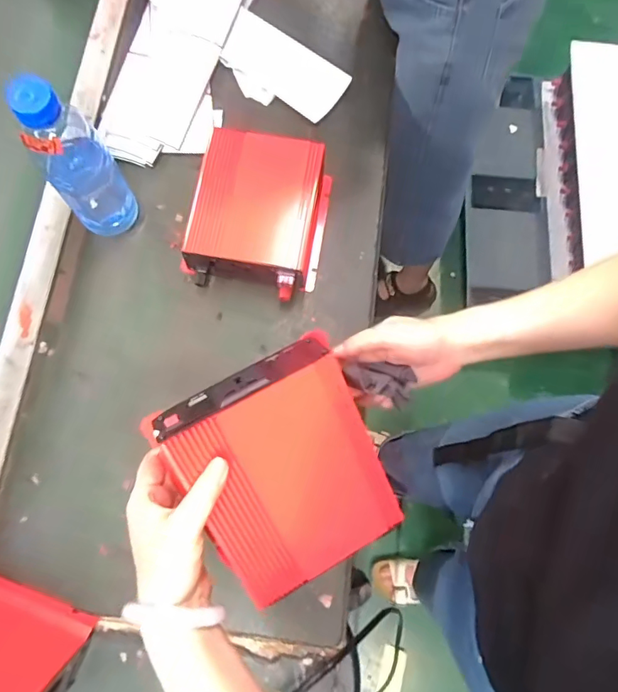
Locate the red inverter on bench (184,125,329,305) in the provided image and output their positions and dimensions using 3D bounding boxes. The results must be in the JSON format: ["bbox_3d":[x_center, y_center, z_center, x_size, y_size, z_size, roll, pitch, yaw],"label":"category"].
[{"bbox_3d":[-0.060,-0.159,0.604,0.157,0.068,0.180,10,75,0],"label":"red inverter on bench"}]

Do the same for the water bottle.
[{"bbox_3d":[-0.248,-0.198,0.533,0.070,0.208,0.072,-31,79,-9],"label":"water bottle"}]

